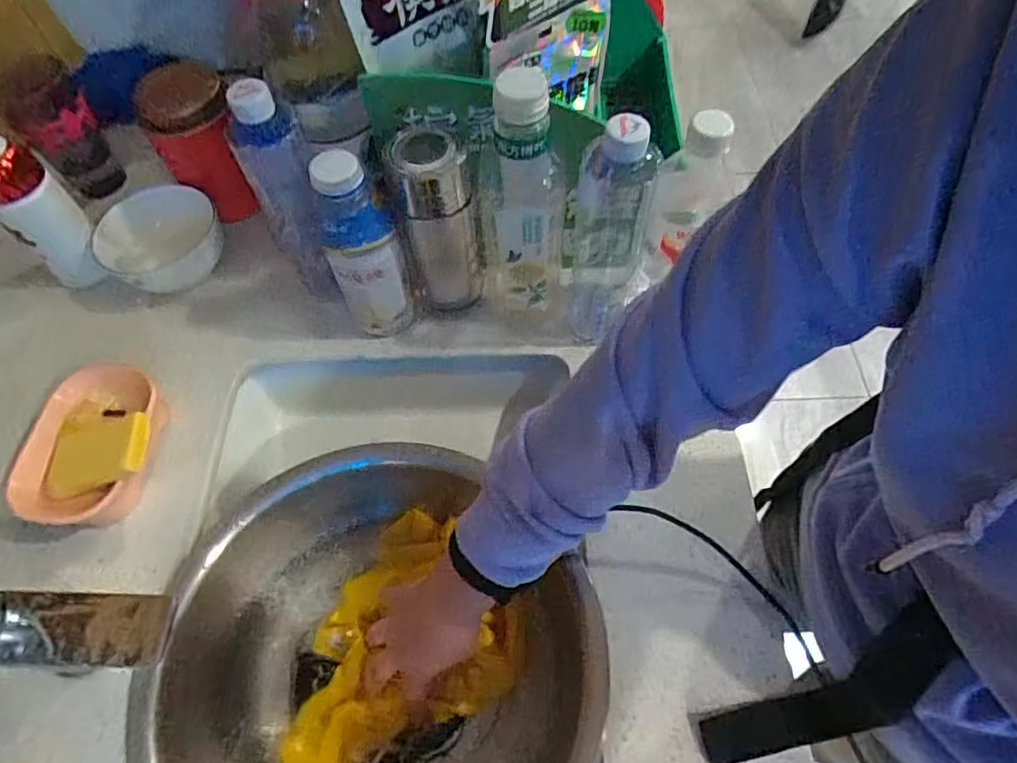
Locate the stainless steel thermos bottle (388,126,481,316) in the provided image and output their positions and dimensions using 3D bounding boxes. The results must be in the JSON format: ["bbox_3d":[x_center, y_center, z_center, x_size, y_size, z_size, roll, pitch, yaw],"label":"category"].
[{"bbox_3d":[-0.064,-0.141,0.552,0.067,0.189,0.059,-9,60,-3],"label":"stainless steel thermos bottle"}]

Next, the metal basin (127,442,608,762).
[{"bbox_3d":[-0.103,0.225,0.510,0.333,0.099,0.319,-1,60,2],"label":"metal basin"}]

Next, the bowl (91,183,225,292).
[{"bbox_3d":[-0.358,-0.138,0.630,0.120,0.070,0.122,-1,60,2],"label":"bowl"}]

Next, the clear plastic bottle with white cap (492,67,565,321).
[{"bbox_3d":[0.016,-0.152,0.524,0.073,0.243,0.073,-2,60,1],"label":"clear plastic bottle with white cap"}]

